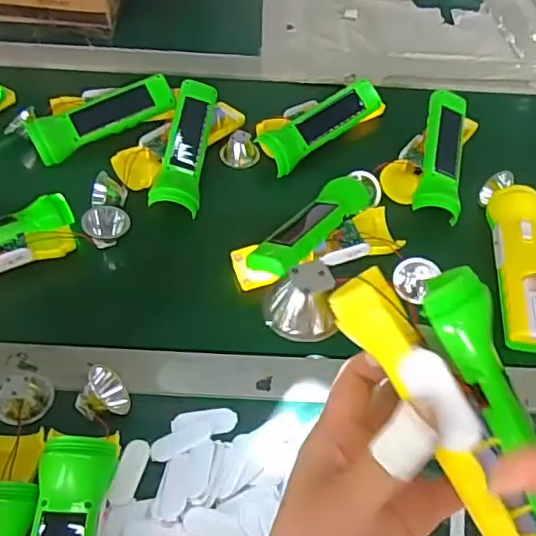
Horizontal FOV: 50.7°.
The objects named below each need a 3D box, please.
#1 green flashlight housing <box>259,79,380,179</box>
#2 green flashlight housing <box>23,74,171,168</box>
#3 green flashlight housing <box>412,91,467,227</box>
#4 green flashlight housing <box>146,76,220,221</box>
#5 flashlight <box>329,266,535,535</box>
[{"bbox_3d":[0.061,-0.165,0.652,0.173,0.036,0.049,-36,61,-27],"label":"green flashlight housing"},{"bbox_3d":[-0.185,-0.173,0.632,0.163,0.037,0.055,-24,56,-20],"label":"green flashlight housing"},{"bbox_3d":[0.193,-0.124,0.621,0.047,0.048,0.155,14,53,6],"label":"green flashlight housing"},{"bbox_3d":[-0.086,-0.133,0.607,0.046,0.023,0.156,8,68,2],"label":"green flashlight housing"},{"bbox_3d":[0.096,0.078,0.262,0.059,0.037,0.175,-25,83,-21],"label":"flashlight"}]

